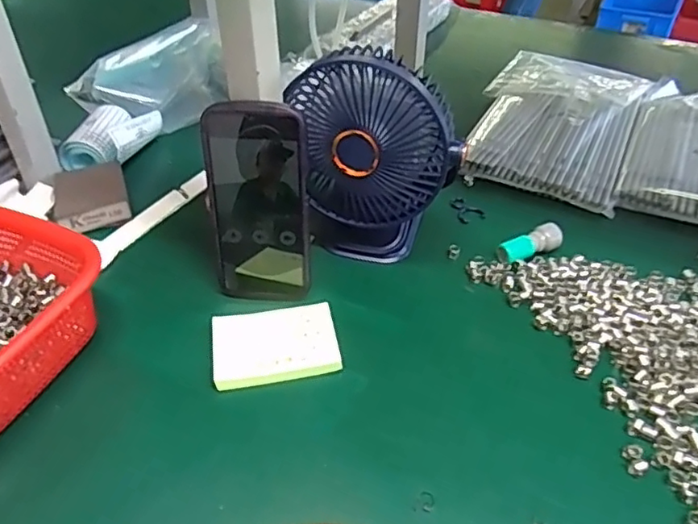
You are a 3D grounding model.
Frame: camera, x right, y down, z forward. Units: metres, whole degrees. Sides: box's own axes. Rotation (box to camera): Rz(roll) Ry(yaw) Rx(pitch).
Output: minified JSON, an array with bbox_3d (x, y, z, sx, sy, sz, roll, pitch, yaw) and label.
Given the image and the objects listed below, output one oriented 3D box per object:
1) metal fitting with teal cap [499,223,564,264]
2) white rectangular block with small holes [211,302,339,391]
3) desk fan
[{"bbox_3d":[0.171,-0.016,0.555,0.062,0.022,0.023,-18,42,-21],"label":"metal fitting with teal cap"},{"bbox_3d":[-0.058,0.065,0.468,0.095,0.011,0.070,-8,40,-9],"label":"white rectangular block with small holes"},{"bbox_3d":[0.022,-0.082,0.517,0.135,0.181,0.089,-1,39,-1],"label":"desk fan"}]

